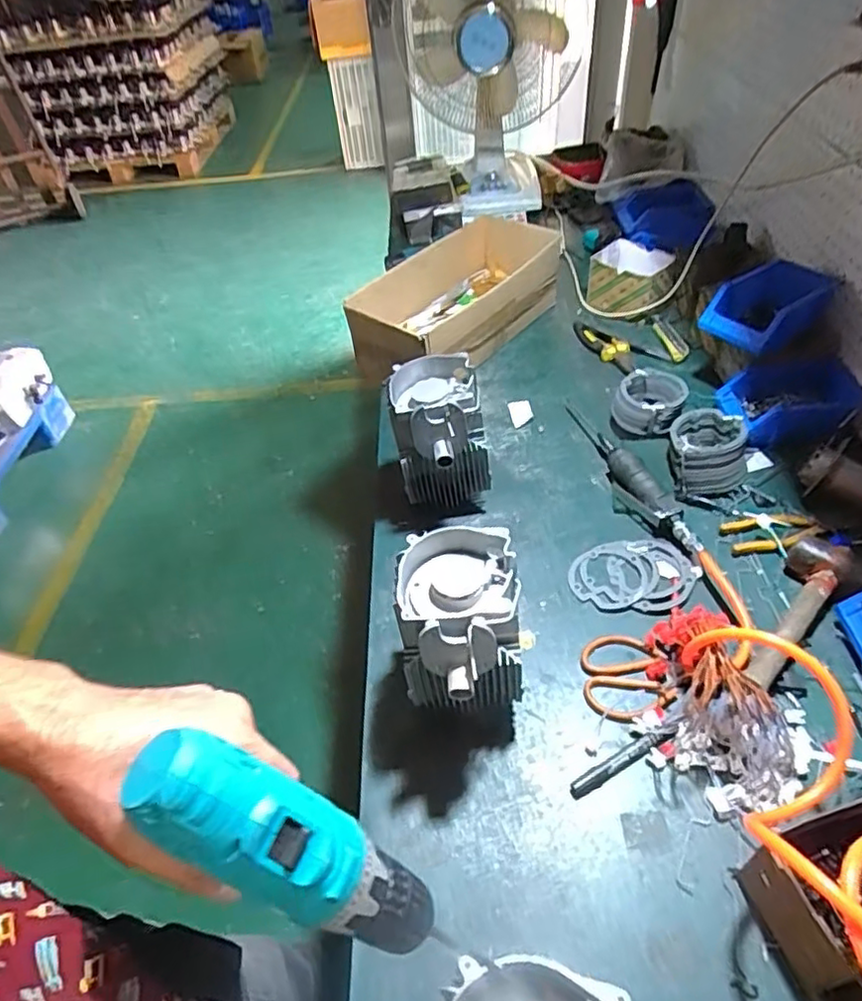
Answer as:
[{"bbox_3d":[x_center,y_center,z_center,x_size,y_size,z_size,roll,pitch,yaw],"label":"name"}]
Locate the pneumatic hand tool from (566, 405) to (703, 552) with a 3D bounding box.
[{"bbox_3d":[0.290,-0.051,0.958,0.046,0.043,0.359,-15,46,-9],"label":"pneumatic hand tool"}]

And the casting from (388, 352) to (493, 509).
[{"bbox_3d":[0.015,-0.068,0.889,0.122,0.211,0.154,-12,45,-5],"label":"casting"}]

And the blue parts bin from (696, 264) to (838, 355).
[{"bbox_3d":[0.527,-0.304,0.997,0.168,0.070,0.128,-26,48,-18],"label":"blue parts bin"}]

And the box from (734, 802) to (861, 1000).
[{"bbox_3d":[0.355,0.330,0.539,0.156,0.102,0.096,-16,46,-9],"label":"box"}]

